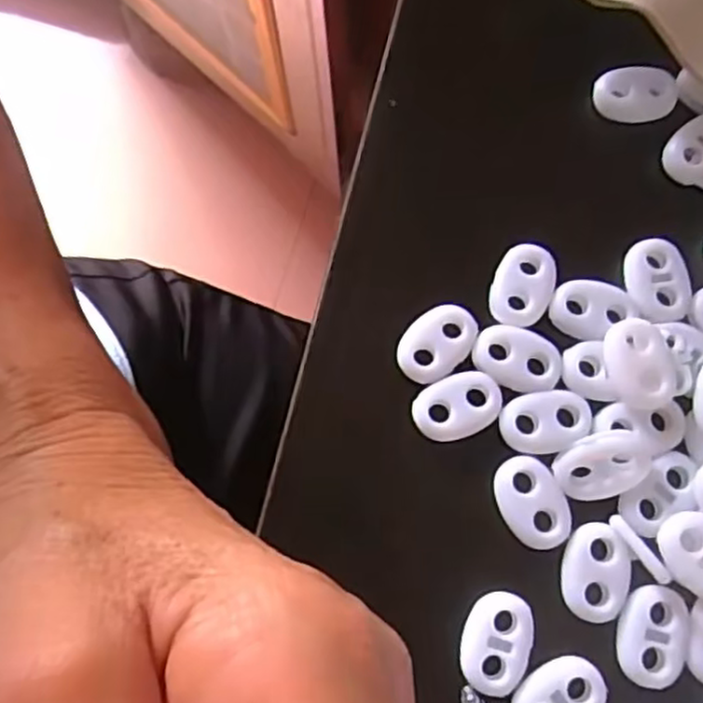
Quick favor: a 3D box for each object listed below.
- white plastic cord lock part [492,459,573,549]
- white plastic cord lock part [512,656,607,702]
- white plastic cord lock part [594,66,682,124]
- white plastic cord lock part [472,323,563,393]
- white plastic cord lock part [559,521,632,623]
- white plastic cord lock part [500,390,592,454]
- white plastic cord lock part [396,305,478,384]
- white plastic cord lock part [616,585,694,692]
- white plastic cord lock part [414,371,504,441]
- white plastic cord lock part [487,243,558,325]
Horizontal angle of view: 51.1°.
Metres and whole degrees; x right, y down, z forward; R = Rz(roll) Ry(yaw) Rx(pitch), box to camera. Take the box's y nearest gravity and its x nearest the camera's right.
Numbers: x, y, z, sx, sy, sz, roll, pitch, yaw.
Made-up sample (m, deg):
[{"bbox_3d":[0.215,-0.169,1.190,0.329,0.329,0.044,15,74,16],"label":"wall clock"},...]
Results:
[{"bbox_3d":[0.044,0.037,0.179,0.015,0.004,0.022,-30,76,-6],"label":"white plastic cord lock part"},{"bbox_3d":[0.047,0.080,0.167,0.022,0.004,0.015,-32,77,-6],"label":"white plastic cord lock part"},{"bbox_3d":[0.080,-0.073,0.208,0.022,0.007,0.014,9,76,4],"label":"white plastic cord lock part"},{"bbox_3d":[0.042,0.001,0.187,0.022,0.004,0.015,23,77,8],"label":"white plastic cord lock part"},{"bbox_3d":[0.058,0.052,0.174,0.015,0.004,0.022,10,76,5],"label":"white plastic cord lock part"},{"bbox_3d":[0.048,0.017,0.183,0.022,0.004,0.015,-10,75,0],"label":"white plastic cord lock part"},{"bbox_3d":[0.022,-0.002,0.188,0.015,0.004,0.022,39,80,11],"label":"white plastic cord lock part"},{"bbox_3d":[0.070,0.066,0.171,0.016,0.004,0.023,10,76,4],"label":"white plastic cord lock part"},{"bbox_3d":[0.027,0.014,0.185,0.022,0.004,0.015,-25,76,-4],"label":"white plastic cord lock part"},{"bbox_3d":[0.045,-0.017,0.192,0.015,0.004,0.022,18,77,7],"label":"white plastic cord lock part"}]

